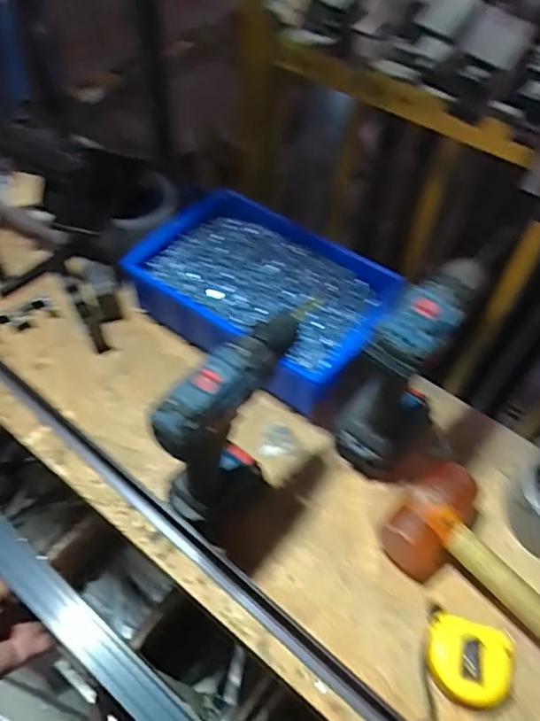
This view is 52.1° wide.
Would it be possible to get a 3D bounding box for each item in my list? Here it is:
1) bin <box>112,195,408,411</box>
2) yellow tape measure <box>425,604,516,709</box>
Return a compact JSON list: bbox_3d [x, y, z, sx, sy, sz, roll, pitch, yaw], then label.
[{"bbox_3d":[-0.002,-0.088,0.708,0.301,0.077,0.217,35,59,20],"label":"bin"},{"bbox_3d":[0.175,0.267,0.492,0.079,0.032,0.067,22,56,12],"label":"yellow tape measure"}]

